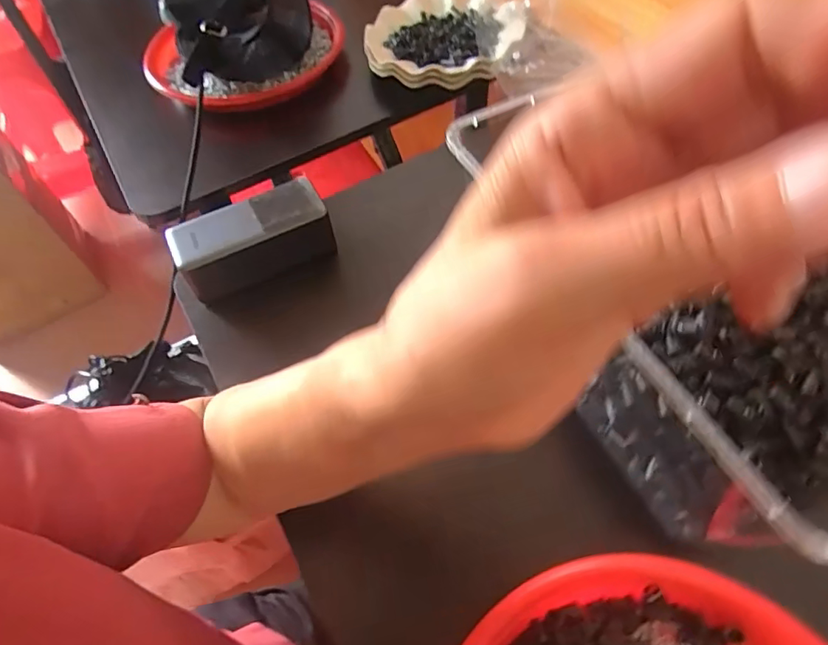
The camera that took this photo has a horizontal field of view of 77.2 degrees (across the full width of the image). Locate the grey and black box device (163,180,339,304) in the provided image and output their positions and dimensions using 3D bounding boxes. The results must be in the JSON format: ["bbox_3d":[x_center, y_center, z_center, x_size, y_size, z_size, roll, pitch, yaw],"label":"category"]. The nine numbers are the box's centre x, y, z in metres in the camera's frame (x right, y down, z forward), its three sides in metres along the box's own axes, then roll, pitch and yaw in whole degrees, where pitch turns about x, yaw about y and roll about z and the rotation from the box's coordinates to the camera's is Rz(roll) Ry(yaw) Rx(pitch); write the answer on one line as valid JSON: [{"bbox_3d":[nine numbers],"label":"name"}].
[{"bbox_3d":[-0.136,-0.069,0.442,0.125,0.053,0.054,-21,57,-10],"label":"grey and black box device"}]

